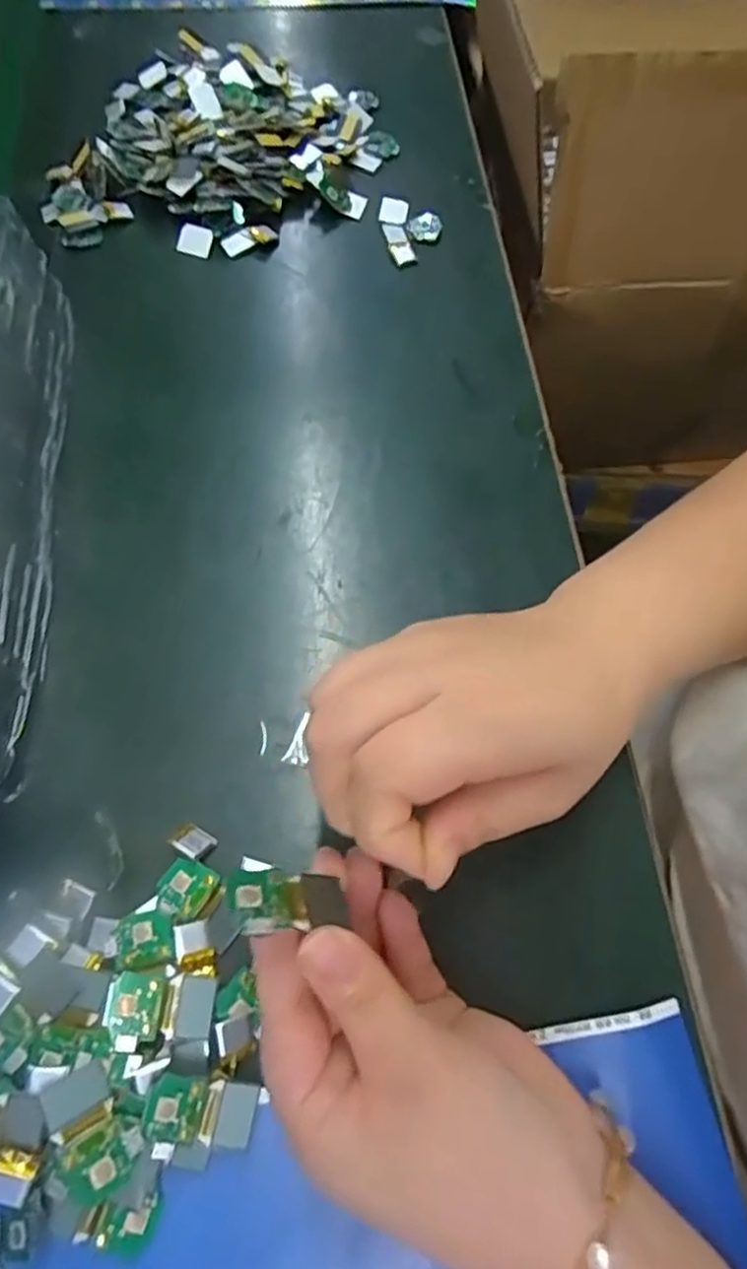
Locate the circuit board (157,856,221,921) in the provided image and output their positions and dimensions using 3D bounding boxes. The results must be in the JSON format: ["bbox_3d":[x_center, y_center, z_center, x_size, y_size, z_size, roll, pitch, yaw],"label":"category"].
[{"bbox_3d":[-0.079,0.106,0.285,0.021,0.004,0.022,28,63,7],"label":"circuit board"}]

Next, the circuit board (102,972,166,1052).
[{"bbox_3d":[-0.090,0.141,0.255,0.020,0.004,0.025,9,49,-8],"label":"circuit board"}]

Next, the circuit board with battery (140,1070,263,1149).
[{"bbox_3d":[-0.061,0.171,0.245,0.039,0.004,0.020,21,67,-19],"label":"circuit board with battery"}]

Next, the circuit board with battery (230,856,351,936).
[{"bbox_3d":[-0.027,0.081,0.211,0.033,0.004,0.026,12,24,-20],"label":"circuit board with battery"}]

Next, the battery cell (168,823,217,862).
[{"bbox_3d":[-0.077,0.089,0.293,0.016,0.004,0.015,29,33,17],"label":"battery cell"}]

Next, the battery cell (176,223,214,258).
[{"bbox_3d":[-0.117,-0.259,0.450,0.023,0.004,0.020,16,87,6],"label":"battery cell"}]

